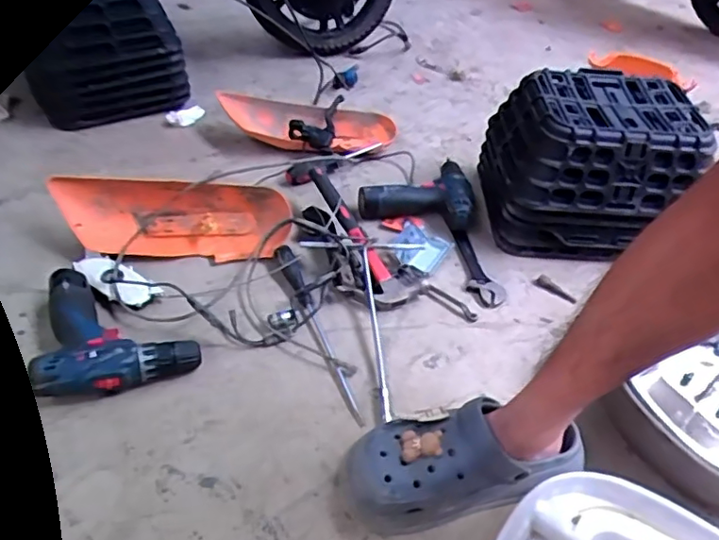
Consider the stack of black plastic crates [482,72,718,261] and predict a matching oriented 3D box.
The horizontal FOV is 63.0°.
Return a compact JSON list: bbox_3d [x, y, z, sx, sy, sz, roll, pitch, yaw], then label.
[{"bbox_3d":[0.363,-0.170,0.952,0.296,0.211,0.243,1,43,-6],"label":"stack of black plastic crates"}]

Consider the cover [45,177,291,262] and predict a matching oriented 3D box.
[{"bbox_3d":[-0.267,-0.075,0.855,0.327,0.079,0.087,-1,43,-9],"label":"cover"}]

